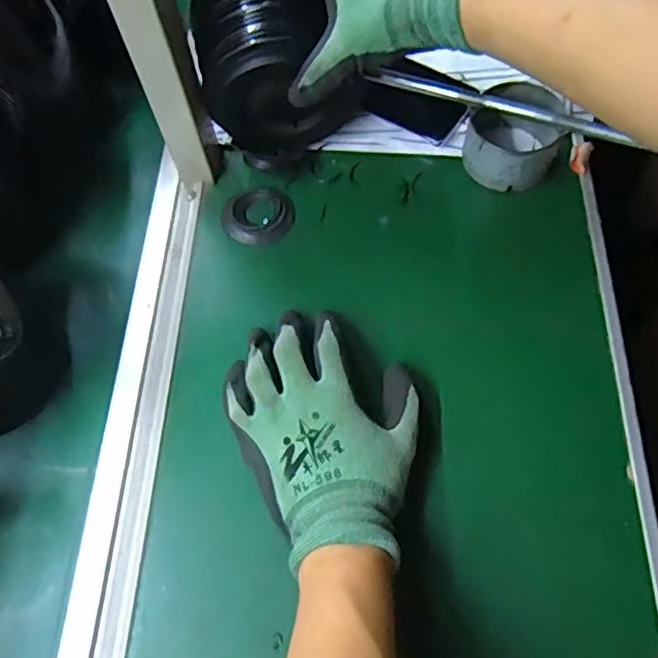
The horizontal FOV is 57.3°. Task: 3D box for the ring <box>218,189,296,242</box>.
[{"bbox_3d":[-0.060,-0.096,0.505,0.061,0.009,0.049,0,65,2],"label":"ring"}]

